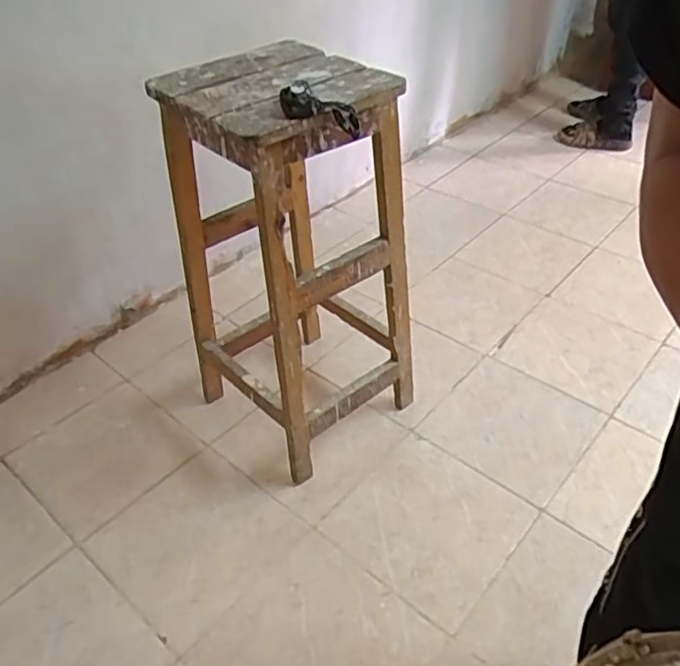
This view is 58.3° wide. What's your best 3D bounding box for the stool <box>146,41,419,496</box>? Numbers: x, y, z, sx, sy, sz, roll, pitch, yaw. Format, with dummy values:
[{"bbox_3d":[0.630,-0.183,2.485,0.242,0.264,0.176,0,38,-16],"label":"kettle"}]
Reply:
[{"bbox_3d":[-0.083,-0.119,1.125,0.321,0.680,0.326,-32,49,-31],"label":"stool"}]

